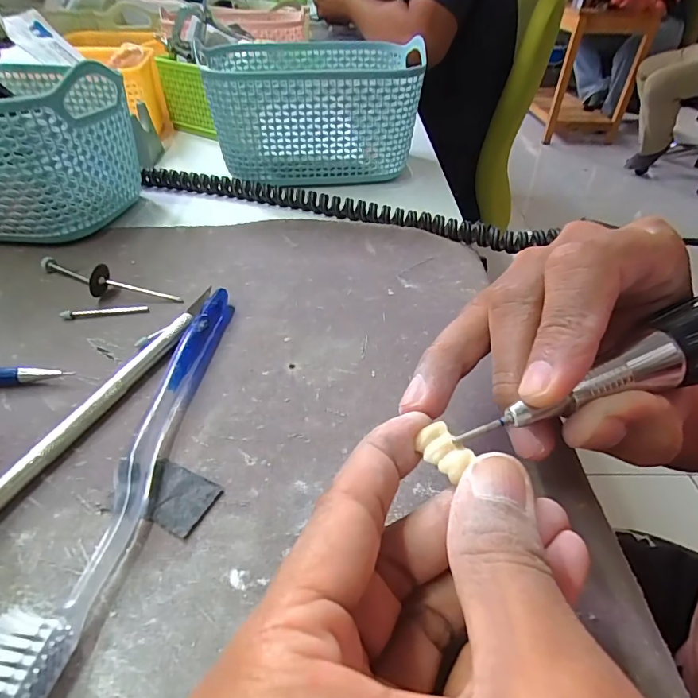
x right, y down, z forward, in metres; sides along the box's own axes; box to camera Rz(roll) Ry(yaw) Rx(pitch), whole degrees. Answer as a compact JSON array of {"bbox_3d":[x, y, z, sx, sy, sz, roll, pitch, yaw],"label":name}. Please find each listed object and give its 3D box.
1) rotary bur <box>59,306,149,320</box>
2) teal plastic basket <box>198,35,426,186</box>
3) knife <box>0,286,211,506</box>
[{"bbox_3d":[-0.127,-0.019,0.229,0.043,0.004,0.005,-5,42,-6],"label":"rotary bur"},{"bbox_3d":[-0.029,-0.198,0.371,0.158,0.081,0.123,-7,42,-8],"label":"teal plastic basket"},{"bbox_3d":[-0.096,0.016,0.184,0.007,0.010,0.128,15,44,15],"label":"knife"}]

